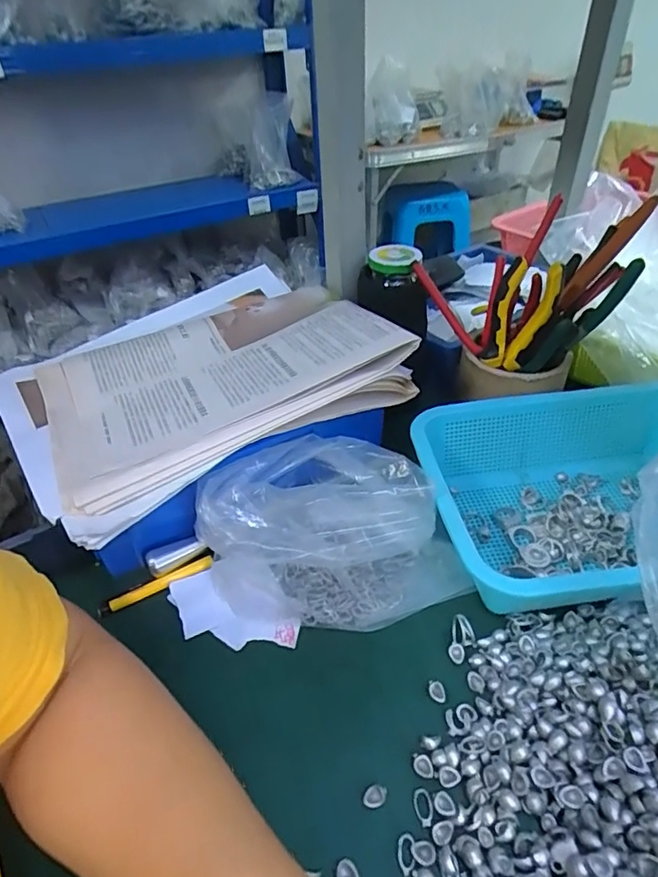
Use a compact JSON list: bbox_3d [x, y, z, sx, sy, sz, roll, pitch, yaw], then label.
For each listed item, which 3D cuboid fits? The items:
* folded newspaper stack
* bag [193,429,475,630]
[{"bbox_3d":[-0.110,-0.061,0.453,0.293,0.049,0.238,-24,43,-23],"label":"folded newspaper stack"},{"bbox_3d":[-0.002,0.072,0.407,0.174,0.079,0.136,-17,41,-17],"label":"bag"}]

